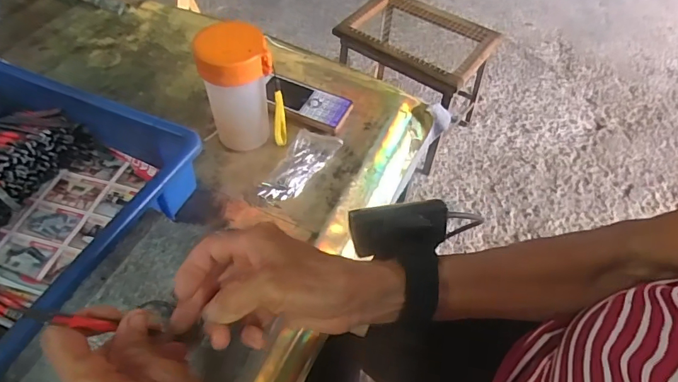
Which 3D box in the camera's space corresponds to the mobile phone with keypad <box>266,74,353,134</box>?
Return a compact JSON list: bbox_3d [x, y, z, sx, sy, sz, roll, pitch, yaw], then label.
[{"bbox_3d":[-0.042,-0.109,0.558,0.110,0.019,0.050,21,54,11],"label":"mobile phone with keypad"}]

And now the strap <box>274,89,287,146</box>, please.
[{"bbox_3d":[-0.066,-0.078,0.498,0.014,0.080,0.010,-6,53,-9],"label":"strap"}]

